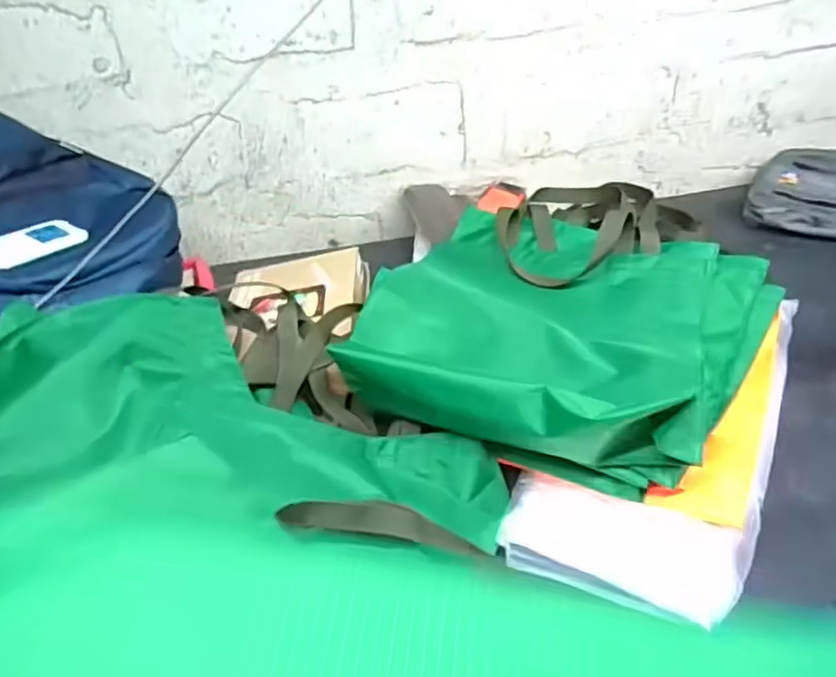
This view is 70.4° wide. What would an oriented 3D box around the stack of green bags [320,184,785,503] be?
[{"bbox_3d":[0.209,-0.054,0.787,0.433,0.111,0.583,19,43,30],"label":"stack of green bags"}]

